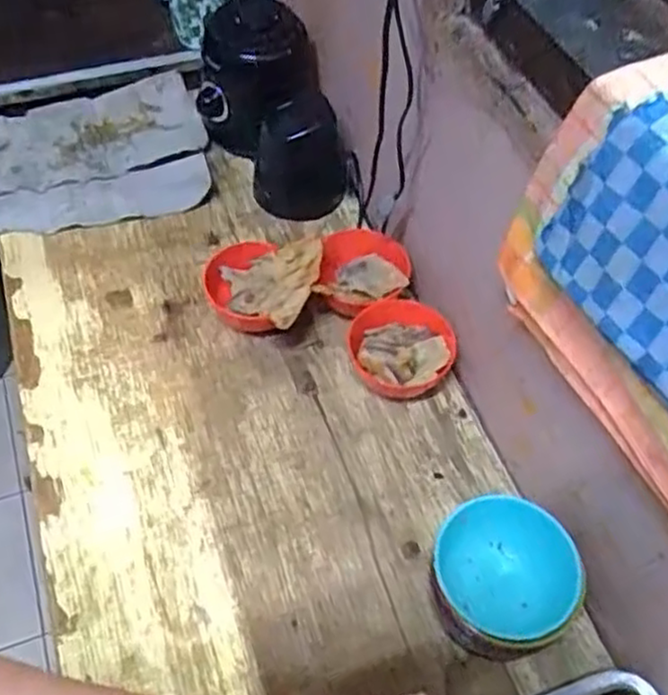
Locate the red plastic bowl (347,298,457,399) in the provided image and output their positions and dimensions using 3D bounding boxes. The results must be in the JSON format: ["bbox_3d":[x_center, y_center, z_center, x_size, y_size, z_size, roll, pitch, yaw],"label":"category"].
[{"bbox_3d":[0.075,0.005,0.772,0.108,0.055,0.104,2,54,-2],"label":"red plastic bowl"}]

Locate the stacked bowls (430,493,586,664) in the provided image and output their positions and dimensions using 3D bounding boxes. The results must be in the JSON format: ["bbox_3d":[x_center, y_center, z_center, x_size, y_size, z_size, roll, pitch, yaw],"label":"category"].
[{"bbox_3d":[0.146,0.197,0.615,0.106,0.092,0.110,2,54,-2],"label":"stacked bowls"}]

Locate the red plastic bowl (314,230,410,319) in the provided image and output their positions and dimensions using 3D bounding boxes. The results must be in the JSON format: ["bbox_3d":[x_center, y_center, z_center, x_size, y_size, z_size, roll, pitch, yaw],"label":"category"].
[{"bbox_3d":[0.034,-0.076,0.824,0.100,0.057,0.111,4,54,0],"label":"red plastic bowl"}]

